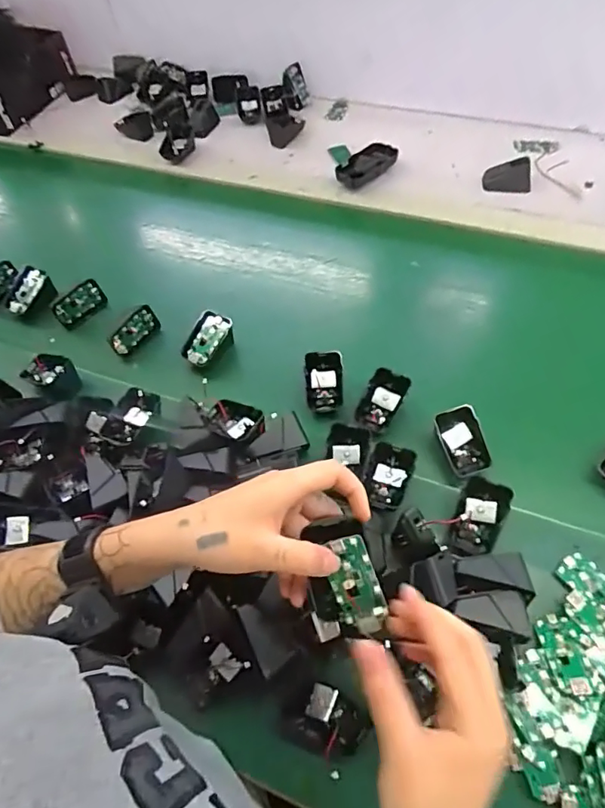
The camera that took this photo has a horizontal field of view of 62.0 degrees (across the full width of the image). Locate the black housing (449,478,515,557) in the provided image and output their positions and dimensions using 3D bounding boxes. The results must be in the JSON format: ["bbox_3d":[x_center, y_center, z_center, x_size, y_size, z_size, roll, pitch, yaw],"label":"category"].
[{"bbox_3d":[0.167,0.110,0.474,0.041,0.031,0.068,20,62,17],"label":"black housing"}]

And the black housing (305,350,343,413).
[{"bbox_3d":[0.026,-0.024,0.576,0.042,0.030,0.065,-5,58,2],"label":"black housing"}]

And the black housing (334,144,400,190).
[{"bbox_3d":[0.102,-0.377,0.798,0.050,0.030,0.104,38,68,25],"label":"black housing"}]

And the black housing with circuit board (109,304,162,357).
[{"bbox_3d":[-0.214,-0.093,0.645,0.015,0.045,0.069,36,67,24],"label":"black housing with circuit board"}]

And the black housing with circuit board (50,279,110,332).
[{"bbox_3d":[-0.301,-0.135,0.683,0.069,0.050,0.023,-31,60,-14],"label":"black housing with circuit board"}]

